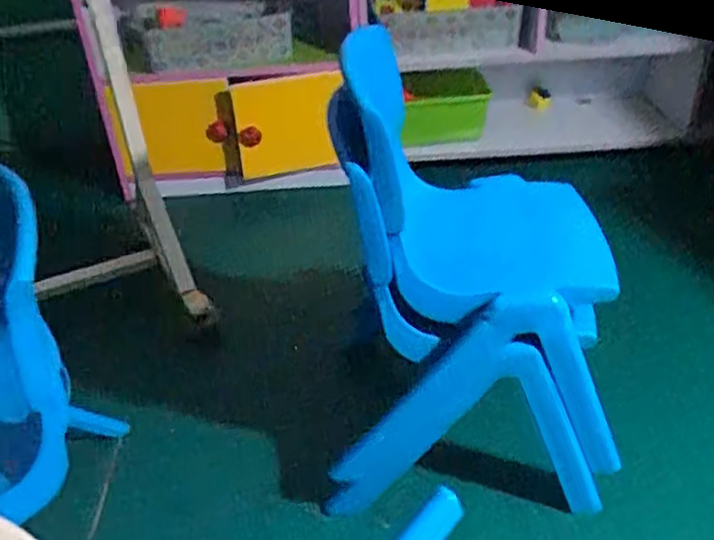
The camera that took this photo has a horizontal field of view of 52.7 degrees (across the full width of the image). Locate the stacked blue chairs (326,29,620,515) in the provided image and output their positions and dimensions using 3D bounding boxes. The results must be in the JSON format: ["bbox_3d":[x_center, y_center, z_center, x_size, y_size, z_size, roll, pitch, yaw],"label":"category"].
[{"bbox_3d":[0.169,0.001,0.911,0.340,0.540,0.371,6,34,14],"label":"stacked blue chairs"}]

